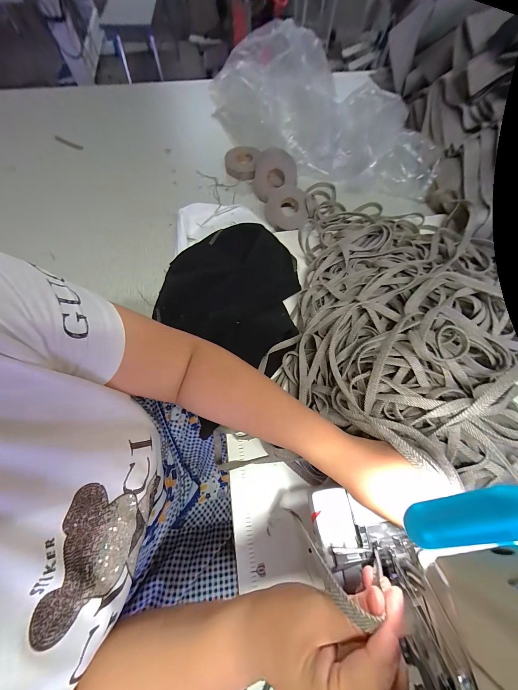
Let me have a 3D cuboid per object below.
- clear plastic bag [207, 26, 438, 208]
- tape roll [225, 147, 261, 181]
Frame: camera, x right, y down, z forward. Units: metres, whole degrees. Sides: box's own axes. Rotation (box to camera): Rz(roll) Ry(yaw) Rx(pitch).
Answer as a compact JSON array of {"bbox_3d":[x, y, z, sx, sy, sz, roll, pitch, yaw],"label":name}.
[{"bbox_3d":[0.123,-0.544,0.596,0.249,0.131,0.620,-36,73,-13],"label":"clear plastic bag"},{"bbox_3d":[-0.042,-0.443,0.598,0.078,0.030,0.088,12,70,4],"label":"tape roll"}]

